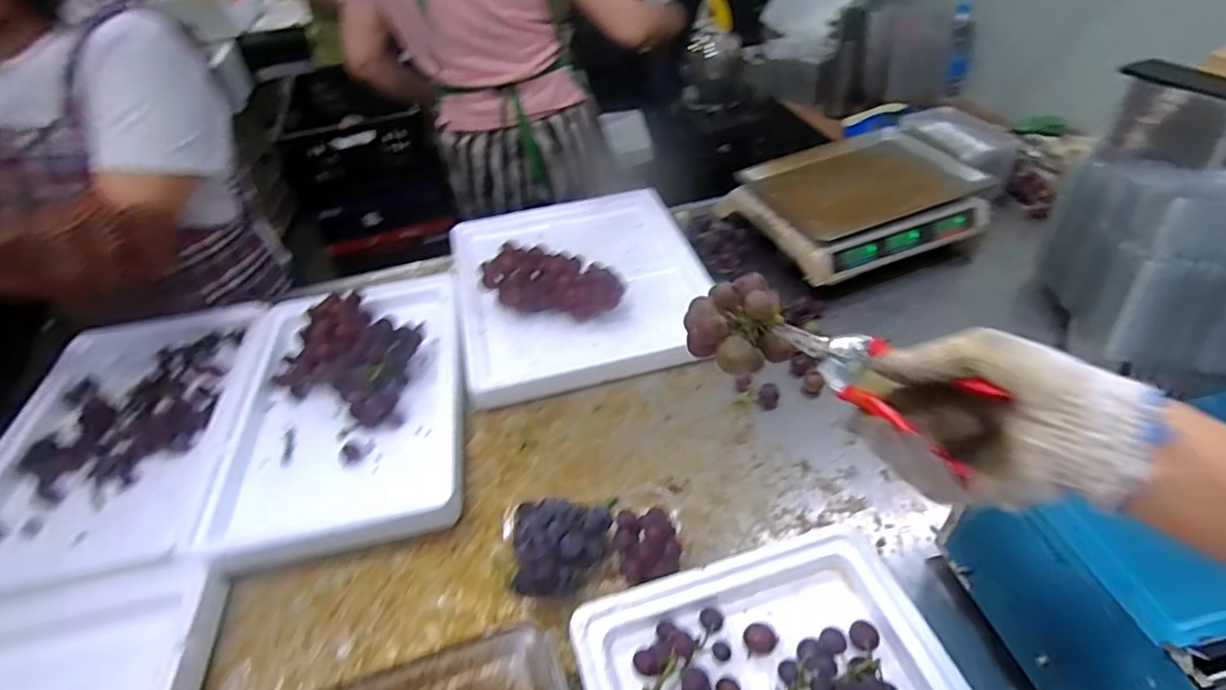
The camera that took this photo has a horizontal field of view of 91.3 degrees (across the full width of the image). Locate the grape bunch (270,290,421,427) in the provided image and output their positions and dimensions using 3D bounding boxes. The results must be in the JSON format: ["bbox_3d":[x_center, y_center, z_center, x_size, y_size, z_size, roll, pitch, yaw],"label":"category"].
[{"bbox_3d":[-0.370,0.001,0.850,0.254,0.065,0.176,18,48,24],"label":"grape bunch"}]

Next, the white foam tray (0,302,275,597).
[{"bbox_3d":[-0.680,0.117,0.813,0.322,0.036,0.442,-9,43,-4],"label":"white foam tray"}]

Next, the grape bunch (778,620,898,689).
[{"bbox_3d":[0.193,0.278,0.510,0.099,0.031,0.072,-11,43,-5],"label":"grape bunch"}]

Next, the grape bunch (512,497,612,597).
[{"bbox_3d":[-0.059,0.210,0.606,0.095,0.077,0.095,-3,43,3],"label":"grape bunch"}]

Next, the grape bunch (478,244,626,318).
[{"bbox_3d":[-0.089,-0.088,0.904,0.216,0.090,0.070,5,44,11],"label":"grape bunch"}]

